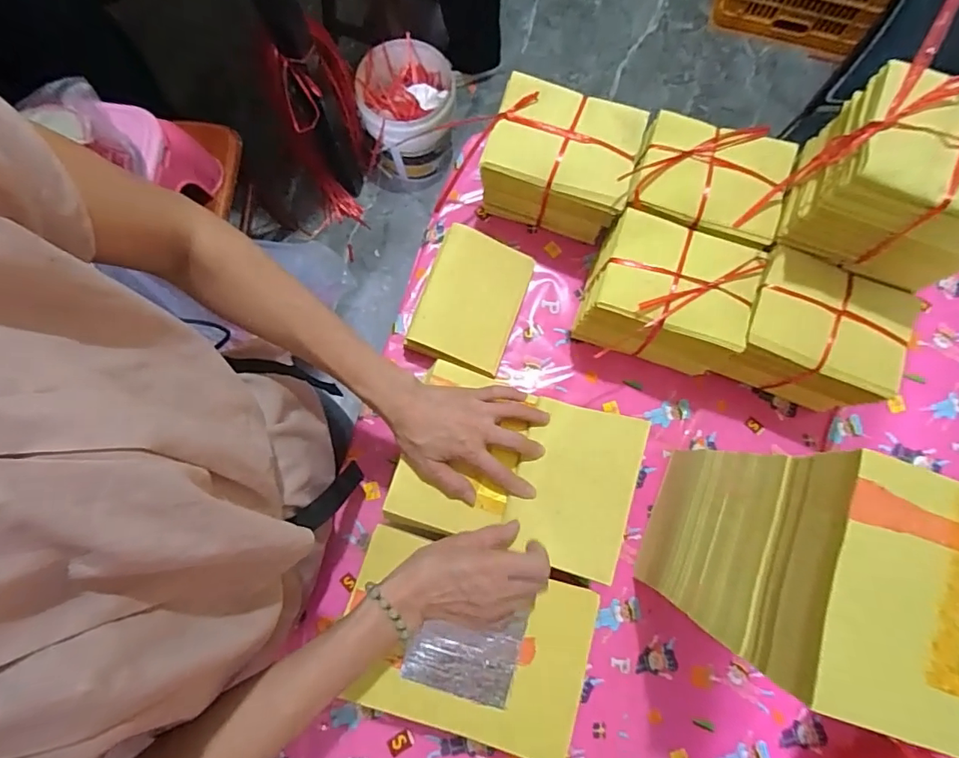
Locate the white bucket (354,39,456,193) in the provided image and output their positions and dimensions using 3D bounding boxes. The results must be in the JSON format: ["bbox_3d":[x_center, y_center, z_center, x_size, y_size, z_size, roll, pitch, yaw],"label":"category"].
[{"bbox_3d":[-0.196,-0.725,1.417,0.242,0.273,0.242,0,79,0],"label":"white bucket"}]

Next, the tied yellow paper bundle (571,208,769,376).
[{"bbox_3d":[0.216,-0.099,0.603,0.167,0.116,0.125,17,79,3],"label":"tied yellow paper bundle"}]

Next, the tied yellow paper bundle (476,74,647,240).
[{"bbox_3d":[0.095,-0.254,0.627,0.166,0.135,0.122,19,79,3],"label":"tied yellow paper bundle"}]

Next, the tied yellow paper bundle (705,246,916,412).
[{"bbox_3d":[0.375,-0.052,0.593,0.162,0.119,0.128,20,79,3],"label":"tied yellow paper bundle"}]

